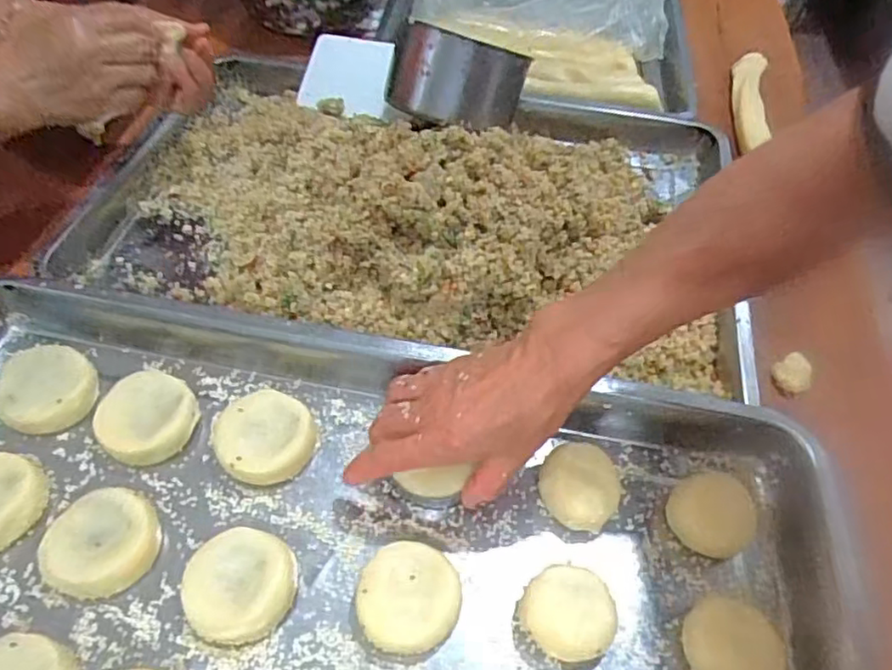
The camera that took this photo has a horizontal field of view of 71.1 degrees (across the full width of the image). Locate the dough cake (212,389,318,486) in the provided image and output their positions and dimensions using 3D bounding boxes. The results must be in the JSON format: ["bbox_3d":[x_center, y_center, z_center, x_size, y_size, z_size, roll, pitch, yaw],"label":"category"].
[{"bbox_3d":[-0.120,0.065,0.413,0.063,0.025,0.065,-4,55,-8],"label":"dough cake"}]

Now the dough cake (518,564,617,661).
[{"bbox_3d":[0.069,0.159,0.357,0.049,0.028,0.048,2,55,-3],"label":"dough cake"}]

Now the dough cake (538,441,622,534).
[{"bbox_3d":[0.085,0.096,0.401,0.049,0.029,0.048,2,55,-3],"label":"dough cake"}]

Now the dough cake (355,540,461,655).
[{"bbox_3d":[-0.022,0.152,0.359,0.057,0.021,0.056,8,55,0],"label":"dough cake"}]

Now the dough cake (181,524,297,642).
[{"bbox_3d":[-0.117,0.142,0.356,0.059,0.022,0.059,2,55,-3],"label":"dough cake"}]

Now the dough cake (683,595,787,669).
[{"bbox_3d":[0.157,0.174,0.347,0.049,0.034,0.050,2,55,-3],"label":"dough cake"}]

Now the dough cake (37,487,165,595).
[{"bbox_3d":[-0.203,0.122,0.367,0.057,0.026,0.055,2,55,-3],"label":"dough cake"}]

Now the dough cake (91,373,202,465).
[{"bbox_3d":[-0.195,0.055,0.408,0.057,0.023,0.057,2,55,-3],"label":"dough cake"}]

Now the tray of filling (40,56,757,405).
[{"bbox_3d":[-0.012,-0.150,0.594,0.573,0.110,0.338,12,53,3],"label":"tray of filling"}]

